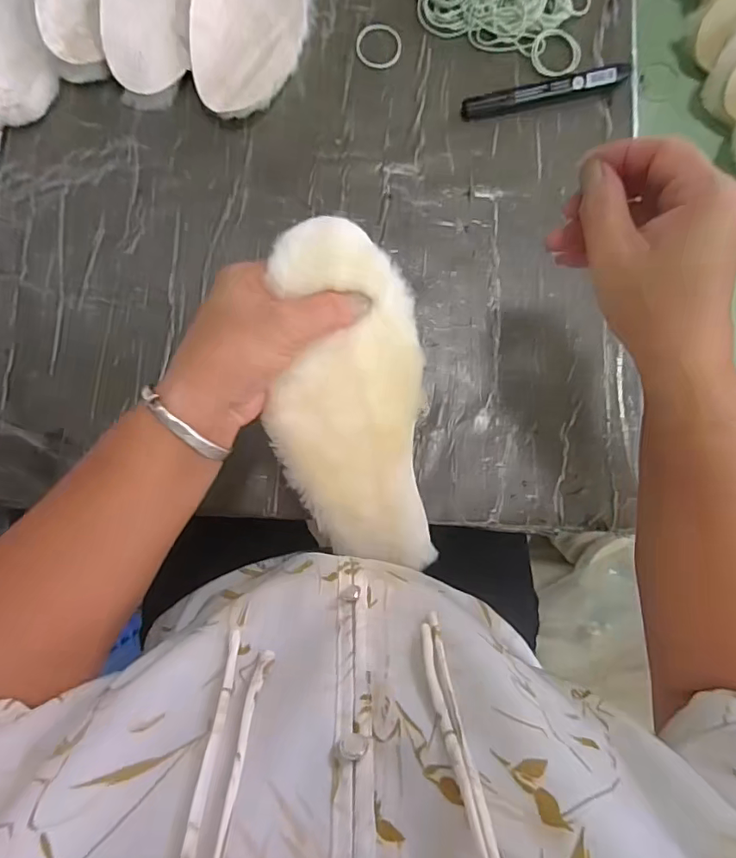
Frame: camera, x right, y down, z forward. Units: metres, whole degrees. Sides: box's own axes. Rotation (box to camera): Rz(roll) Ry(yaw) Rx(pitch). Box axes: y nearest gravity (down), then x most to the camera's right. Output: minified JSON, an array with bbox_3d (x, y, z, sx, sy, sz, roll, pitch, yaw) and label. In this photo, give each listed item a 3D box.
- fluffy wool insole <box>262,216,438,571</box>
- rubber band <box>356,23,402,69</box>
[{"bbox_3d":[-0.010,0.003,0.332,0.096,0.027,0.254,-10,118,-3],"label":"fluffy wool insole"},{"bbox_3d":[0.010,-0.346,0.458,0.040,0.004,0.042,0,84,-2],"label":"rubber band"}]

